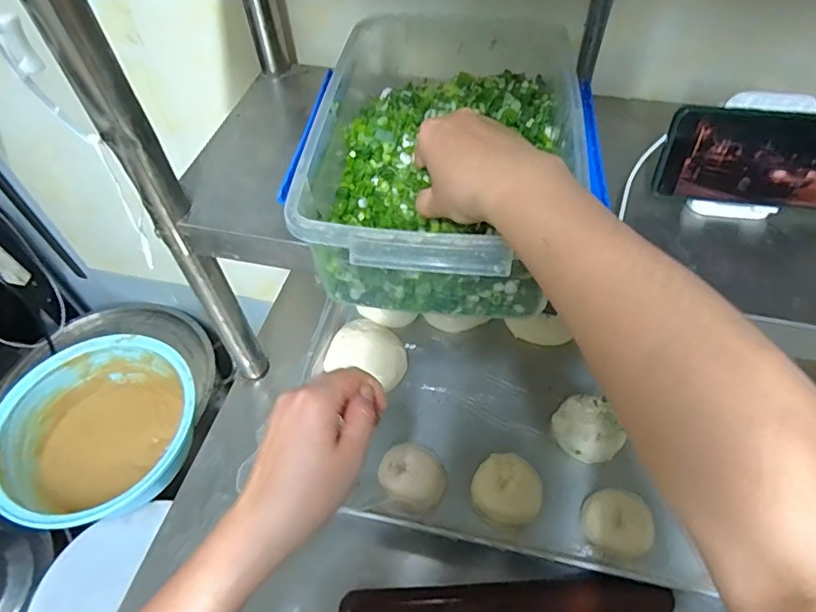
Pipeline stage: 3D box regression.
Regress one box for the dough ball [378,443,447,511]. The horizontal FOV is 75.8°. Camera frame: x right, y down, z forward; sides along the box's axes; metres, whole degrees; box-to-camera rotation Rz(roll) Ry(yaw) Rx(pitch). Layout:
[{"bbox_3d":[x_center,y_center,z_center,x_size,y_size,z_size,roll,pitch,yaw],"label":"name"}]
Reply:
[{"bbox_3d":[0.005,0.197,0.606,0.077,0.053,0.068,15,55,13],"label":"dough ball"}]

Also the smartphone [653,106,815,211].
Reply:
[{"bbox_3d":[0.296,-0.121,0.433,0.159,0.078,0.010,6,37,7],"label":"smartphone"}]

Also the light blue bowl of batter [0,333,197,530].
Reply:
[{"bbox_3d":[-0.584,0.262,1.034,0.350,0.214,0.357,-1,53,1],"label":"light blue bowl of batter"}]

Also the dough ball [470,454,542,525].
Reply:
[{"bbox_3d":[0.112,0.210,0.593,0.074,0.048,0.070,-1,53,1],"label":"dough ball"}]

